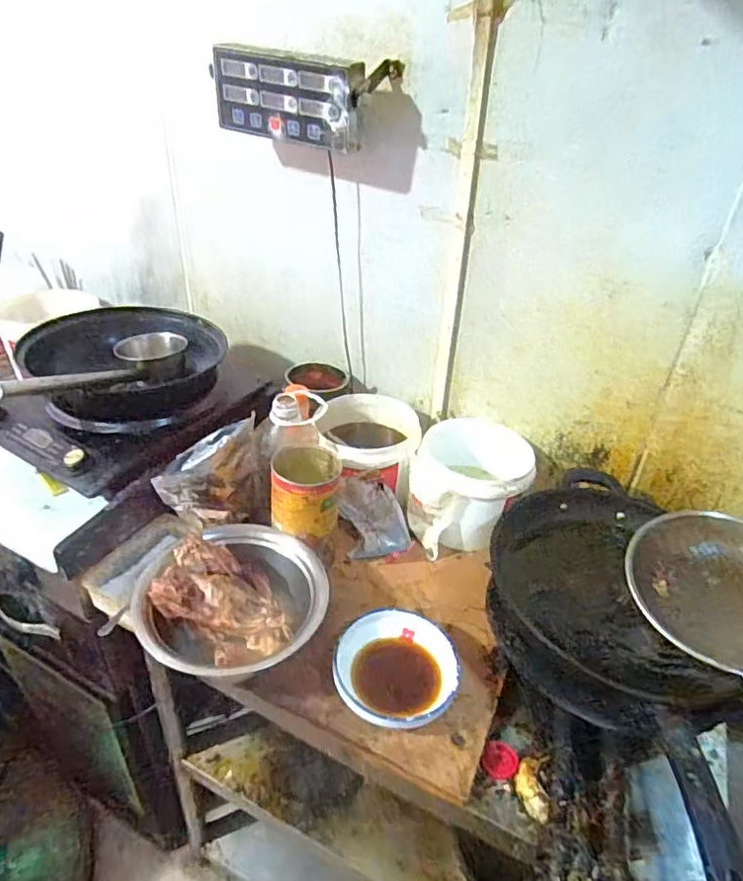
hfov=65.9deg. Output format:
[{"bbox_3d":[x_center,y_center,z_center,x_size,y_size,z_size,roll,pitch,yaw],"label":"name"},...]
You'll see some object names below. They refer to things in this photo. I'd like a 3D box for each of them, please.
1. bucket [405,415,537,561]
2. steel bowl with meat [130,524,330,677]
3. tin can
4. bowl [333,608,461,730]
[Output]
[{"bbox_3d":[0.172,0.079,0.999,0.193,0.149,0.222,14,34,14],"label":"bucket"},{"bbox_3d":[-0.186,0.216,0.769,0.241,0.096,0.198,-14,37,-25],"label":"steel bowl with meat"},{"bbox_3d":[-0.098,0.076,0.850,0.099,0.094,0.101,0,34,-7],"label":"tin can"},{"bbox_3d":[0.036,0.287,0.739,0.152,0.051,0.158,3,33,-2],"label":"bowl"}]

